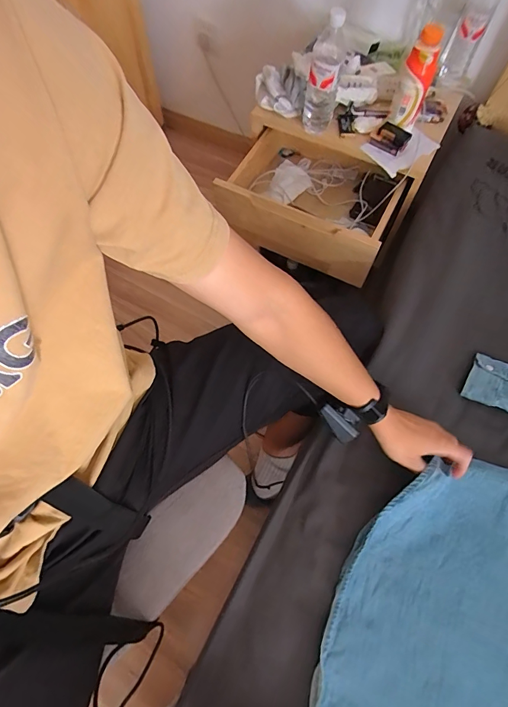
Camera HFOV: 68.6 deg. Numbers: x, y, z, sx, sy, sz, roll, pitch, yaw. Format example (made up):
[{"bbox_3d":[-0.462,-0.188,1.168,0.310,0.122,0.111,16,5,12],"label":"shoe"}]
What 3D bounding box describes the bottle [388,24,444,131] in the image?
[{"bbox_3d":[0.351,-0.588,0.804,0.072,0.161,0.070,18,65,8],"label":"bottle"}]

